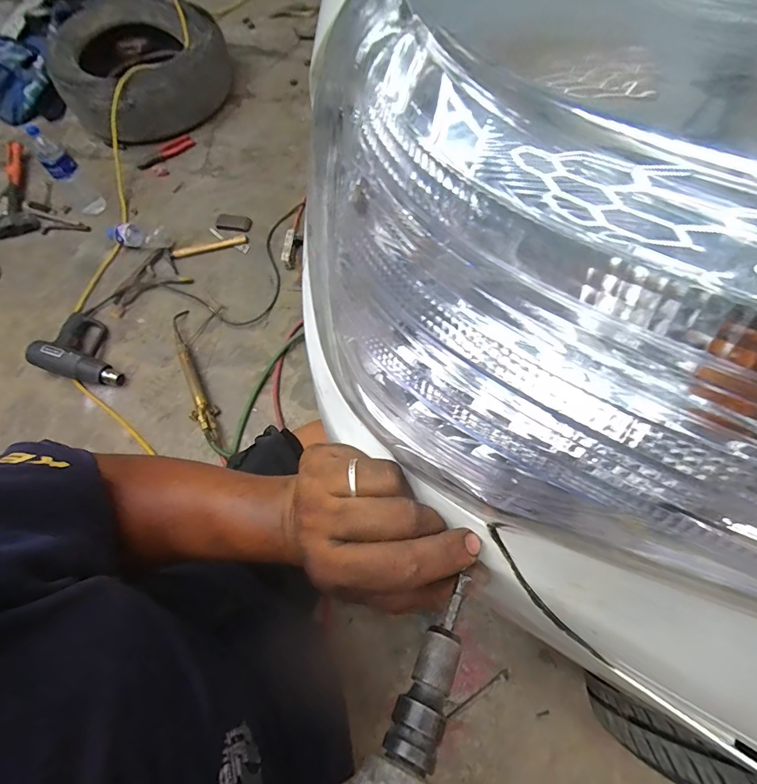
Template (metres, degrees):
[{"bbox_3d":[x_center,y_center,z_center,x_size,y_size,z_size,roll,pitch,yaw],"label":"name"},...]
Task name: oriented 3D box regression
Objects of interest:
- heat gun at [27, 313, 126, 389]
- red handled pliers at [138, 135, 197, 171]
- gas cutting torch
[{"bbox_3d":[-0.731,-0.114,1.016,0.227,0.080,0.167,15,71,13],"label":"heat gun"},{"bbox_3d":[-0.695,-0.783,1.338,0.203,0.016,0.045,-37,70,-13],"label":"red handled pliers"},{"bbox_3d":[-0.448,-0.047,0.991,0.056,0.051,0.384,-26,67,-4],"label":"gas cutting torch"}]

